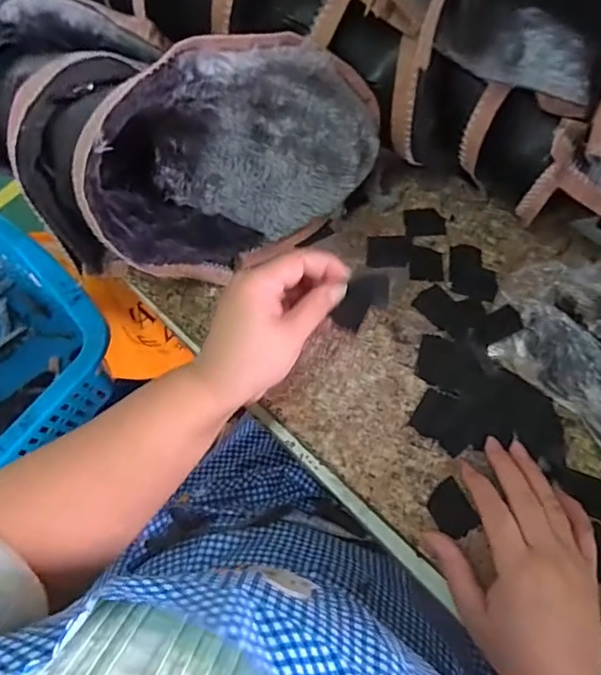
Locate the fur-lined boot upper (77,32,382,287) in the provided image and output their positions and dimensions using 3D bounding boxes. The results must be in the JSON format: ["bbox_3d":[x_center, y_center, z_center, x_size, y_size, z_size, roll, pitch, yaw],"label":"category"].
[{"bbox_3d":[-0.058,-0.142,0.403,0.217,0.182,0.121,-25,70,-7],"label":"fur-lined boot upper"}]

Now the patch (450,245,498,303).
[{"bbox_3d":[0.146,-0.055,0.435,0.039,0.007,0.052,8,70,6],"label":"patch"}]

